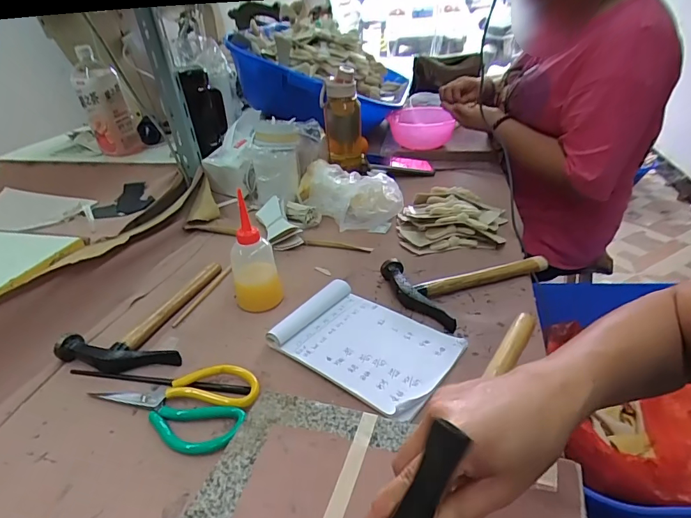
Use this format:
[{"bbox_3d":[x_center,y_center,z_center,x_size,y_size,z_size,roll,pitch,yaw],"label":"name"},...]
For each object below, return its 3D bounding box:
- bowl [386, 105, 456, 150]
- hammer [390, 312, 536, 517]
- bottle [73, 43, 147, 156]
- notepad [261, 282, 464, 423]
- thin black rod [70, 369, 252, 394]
[{"bbox_3d":[0.202,-0.349,1.175,0.164,0.106,0.182,-3,31,2],"label":"bowl"},{"bbox_3d":[0.095,0.092,0.301,0.027,0.082,0.220,16,30,30],"label":"hammer"},{"bbox_3d":[-0.530,-0.345,0.969,0.104,0.235,0.127,-14,33,-16],"label":"bottle"},{"bbox_3d":[0.026,0.099,0.518,0.201,0.026,0.140,19,38,32],"label":"notepad"},{"bbox_3d":[-0.217,0.139,0.493,0.227,0.006,0.012,3,32,11],"label":"thin black rod"}]

